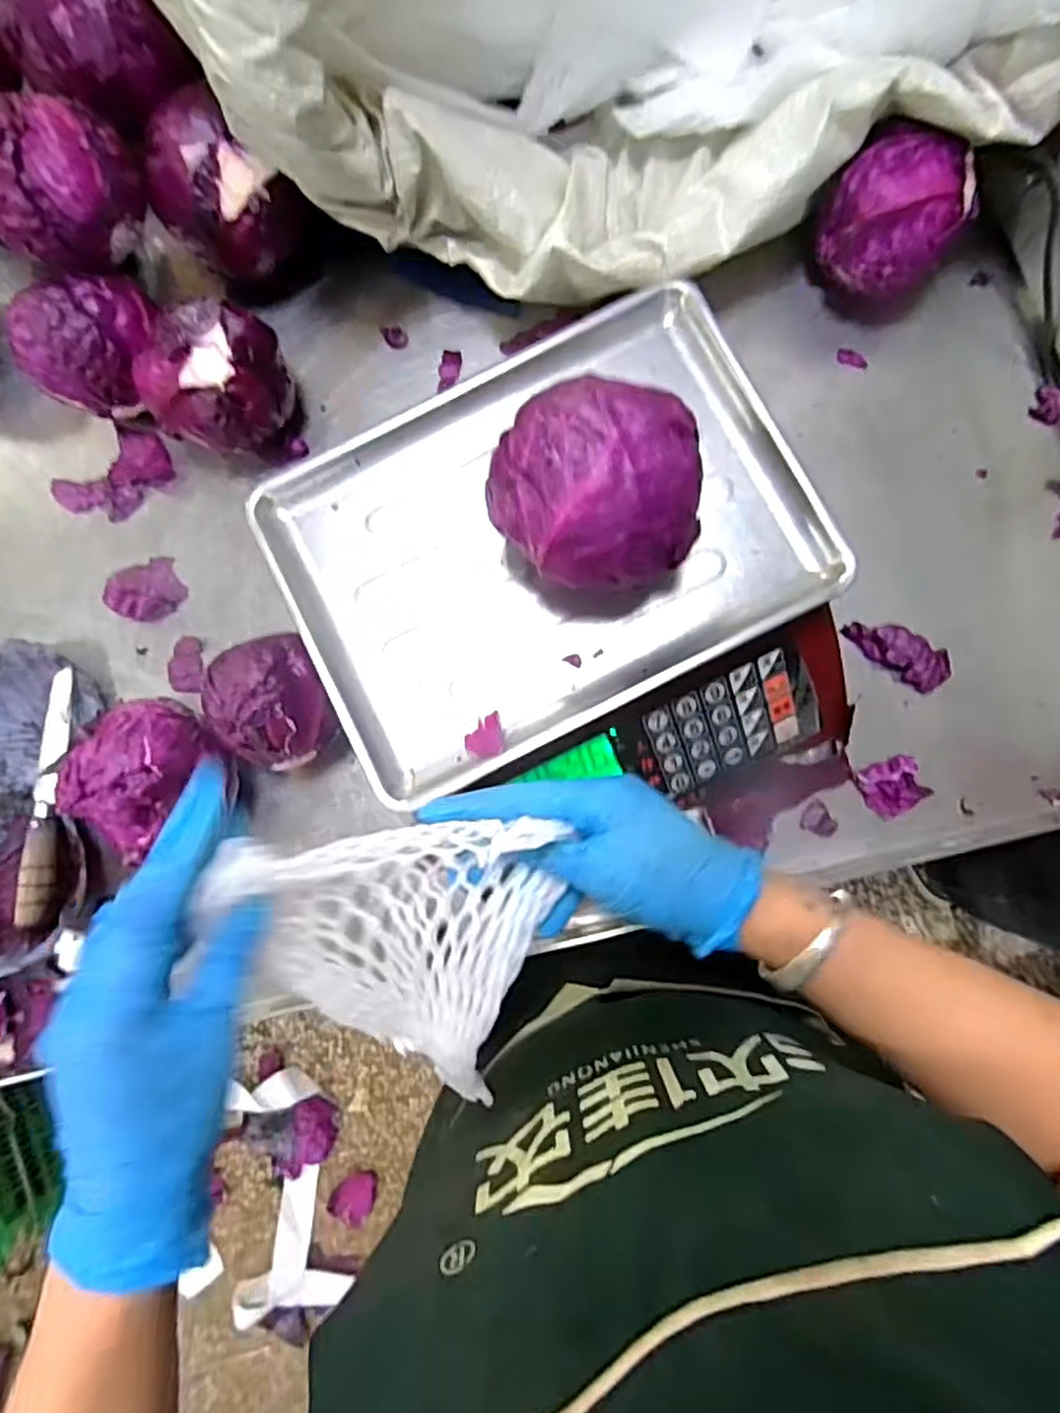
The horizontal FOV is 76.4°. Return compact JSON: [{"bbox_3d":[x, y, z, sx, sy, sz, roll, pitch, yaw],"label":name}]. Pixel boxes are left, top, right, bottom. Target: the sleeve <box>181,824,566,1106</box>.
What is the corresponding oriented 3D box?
[{"bbox_3d":[-0.061,0.118,0.306,0.134,0.088,0.129,2,84,3],"label":"sleeve"}]

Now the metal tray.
[{"bbox_3d":[0.006,-0.114,0.447,0.332,0.029,0.249,-27,83,0],"label":"metal tray"}]

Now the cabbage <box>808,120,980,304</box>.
[{"bbox_3d":[0.278,-0.377,0.531,0.099,0.100,0.080,39,87,6],"label":"cabbage"}]

